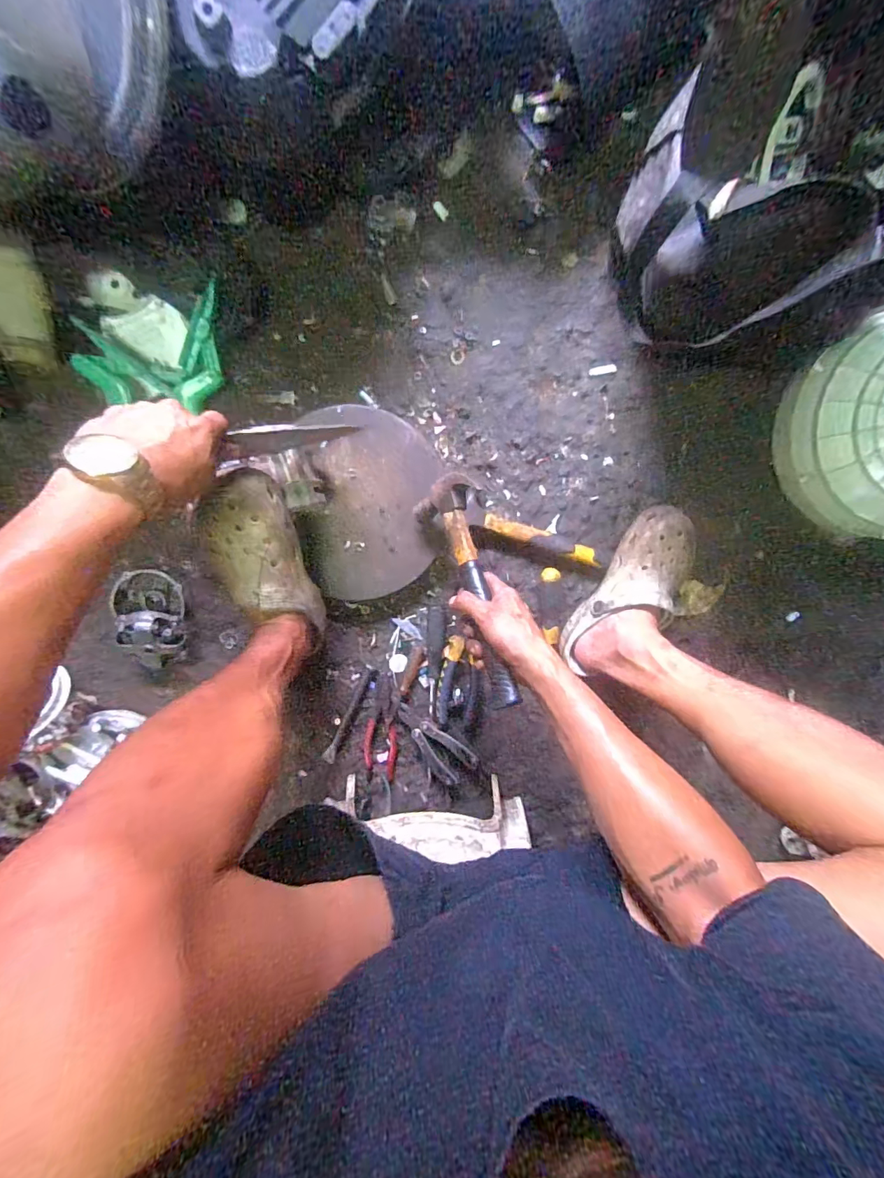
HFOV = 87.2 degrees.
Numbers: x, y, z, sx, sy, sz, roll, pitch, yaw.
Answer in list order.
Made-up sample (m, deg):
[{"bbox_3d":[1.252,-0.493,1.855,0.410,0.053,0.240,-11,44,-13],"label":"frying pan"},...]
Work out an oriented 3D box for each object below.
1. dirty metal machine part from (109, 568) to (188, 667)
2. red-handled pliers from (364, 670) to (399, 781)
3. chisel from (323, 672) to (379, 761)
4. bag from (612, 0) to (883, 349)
[{"bbox_3d":[-0.397,0.041,0.631,0.091,0.056,0.136,-1,99,-4],"label":"dirty metal machine part"},{"bbox_3d":[-0.091,0.211,0.702,0.048,0.015,0.168,3,99,-4],"label":"red-handled pliers"},{"bbox_3d":[-0.139,0.192,0.706,0.018,0.012,0.159,28,96,-8],"label":"chisel"},{"bbox_3d":[0.360,-0.406,0.471,0.290,0.351,0.248,23,97,-7],"label":"bag"}]

